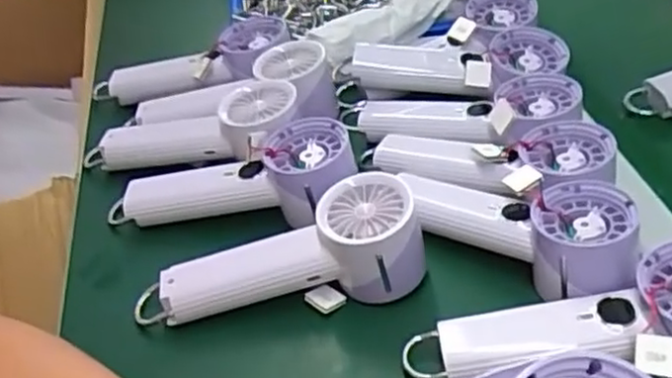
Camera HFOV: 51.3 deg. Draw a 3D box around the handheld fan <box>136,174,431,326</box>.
[{"bbox_3d":[-0.037,0.052,0.469,0.194,0.060,0.064,-17,40,8],"label":"handheld fan"}]

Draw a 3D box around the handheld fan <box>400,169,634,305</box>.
[{"bbox_3d":[0.116,0.018,0.466,0.167,0.050,0.074,16,44,42],"label":"handheld fan"}]

